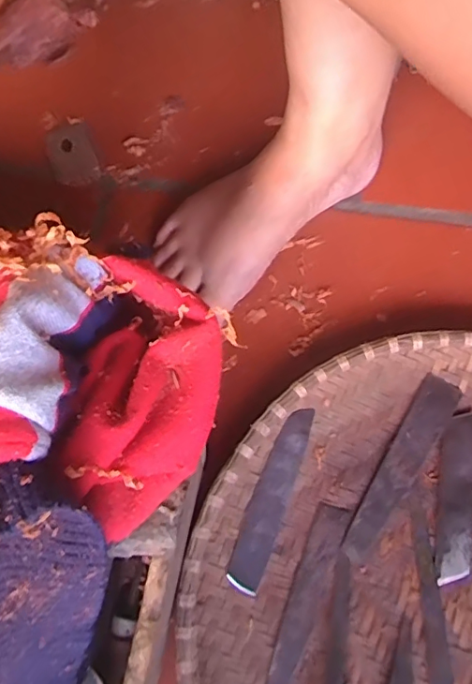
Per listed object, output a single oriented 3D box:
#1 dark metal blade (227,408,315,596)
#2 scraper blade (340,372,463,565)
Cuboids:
[{"bbox_3d":[0.023,0.093,0.326,0.022,0.006,0.112,22,72,6],"label":"dark metal blade"},{"bbox_3d":[0.106,0.078,0.337,0.025,0.004,0.130,32,73,9],"label":"scraper blade"}]

